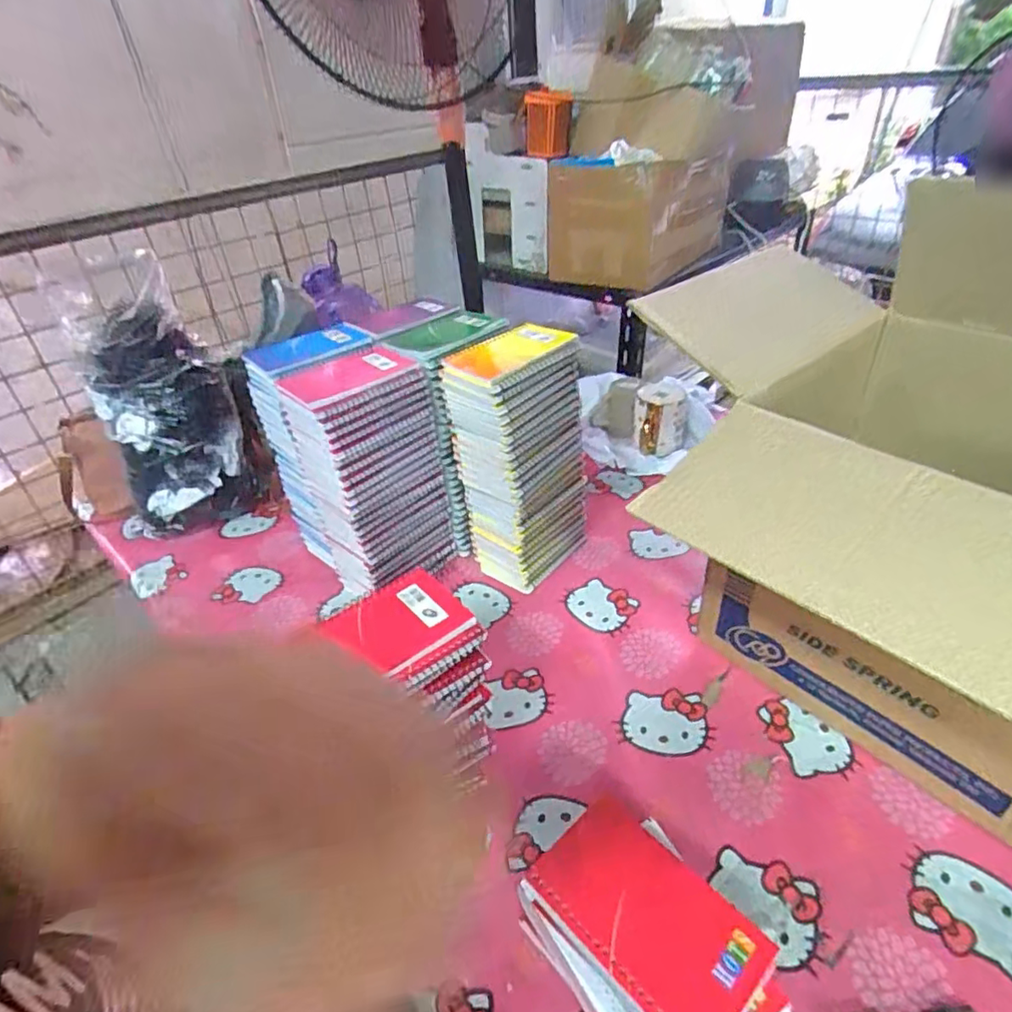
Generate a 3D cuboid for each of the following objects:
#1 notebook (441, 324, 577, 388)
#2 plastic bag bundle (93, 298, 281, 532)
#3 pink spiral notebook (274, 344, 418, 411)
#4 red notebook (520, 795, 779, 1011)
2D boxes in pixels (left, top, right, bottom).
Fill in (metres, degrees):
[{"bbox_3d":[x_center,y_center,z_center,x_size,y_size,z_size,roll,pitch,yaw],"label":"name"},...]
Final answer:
[{"bbox_3d":[0.004,-0.168,0.650,0.129,0.010,0.084,-32,44,-26],"label":"notebook"},{"bbox_3d":[-0.456,-0.110,0.828,0.174,0.302,0.050,-20,39,-17],"label":"plastic bag bundle"},{"bbox_3d":[-0.172,-0.144,0.644,0.133,0.009,0.113,-33,44,-31],"label":"pink spiral notebook"},{"bbox_3d":[0.085,0.249,0.364,0.081,0.007,0.130,-36,48,-27],"label":"red notebook"}]

